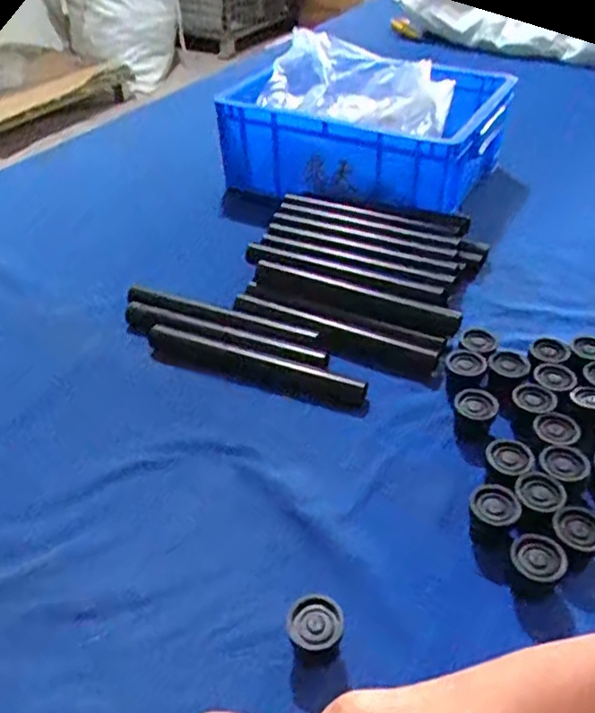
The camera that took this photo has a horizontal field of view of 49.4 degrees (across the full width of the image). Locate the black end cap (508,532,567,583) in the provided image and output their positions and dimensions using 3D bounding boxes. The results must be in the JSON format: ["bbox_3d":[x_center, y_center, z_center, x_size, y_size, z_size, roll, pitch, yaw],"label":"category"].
[{"bbox_3d":[0.164,0.144,0.446,0.036,0.032,0.030,18,44,22],"label":"black end cap"}]

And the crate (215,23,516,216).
[{"bbox_3d":[0.087,-0.295,0.824,0.339,0.137,0.196,19,44,24],"label":"crate"}]

